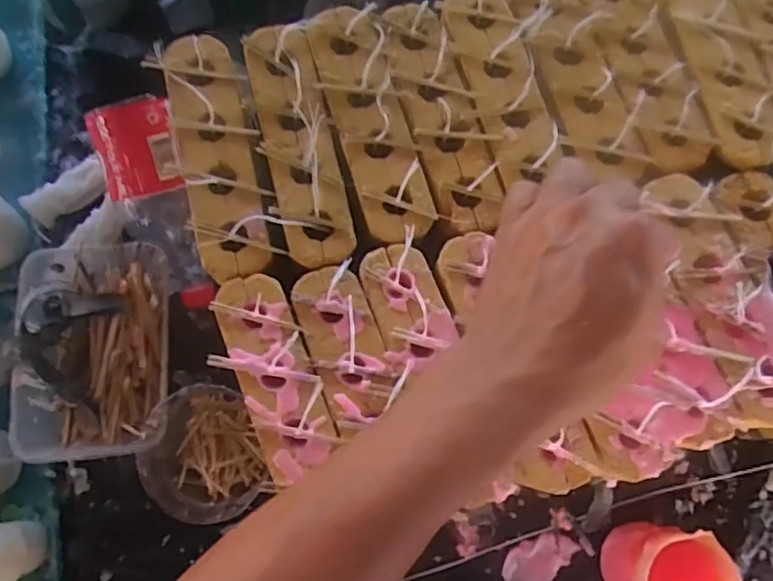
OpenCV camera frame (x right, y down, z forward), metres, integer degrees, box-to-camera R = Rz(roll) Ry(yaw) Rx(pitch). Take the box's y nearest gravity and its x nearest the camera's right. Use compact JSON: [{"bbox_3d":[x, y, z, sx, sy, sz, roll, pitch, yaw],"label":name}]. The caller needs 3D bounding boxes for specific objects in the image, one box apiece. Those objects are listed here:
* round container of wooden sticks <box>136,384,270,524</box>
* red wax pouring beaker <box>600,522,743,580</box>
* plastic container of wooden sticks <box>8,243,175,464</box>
[{"bbox_3d":[-0.147,0.136,0.513,0.097,0.040,0.102,0,78,-1],"label":"round container of wooden sticks"},{"bbox_3d":[0.222,0.224,0.494,0.079,0.083,0.074,33,80,6],"label":"red wax pouring beaker"},{"bbox_3d":[-0.238,0.048,0.516,0.119,0.055,0.174,-2,78,-1],"label":"plastic container of wooden sticks"}]

